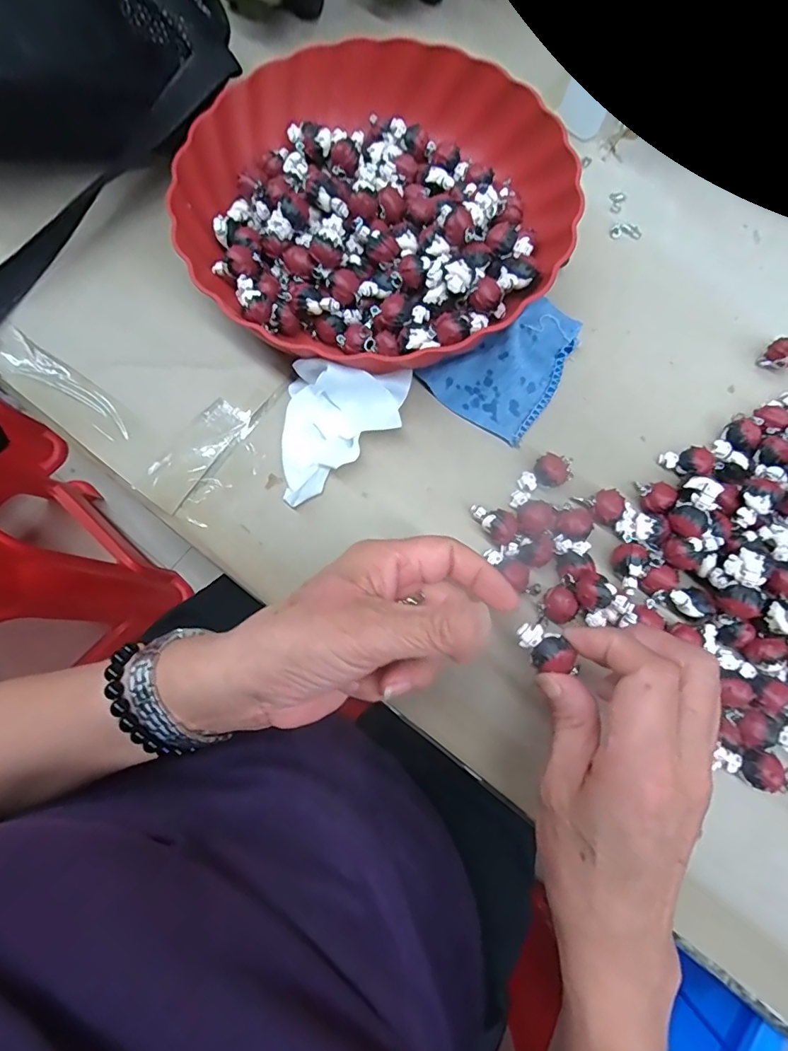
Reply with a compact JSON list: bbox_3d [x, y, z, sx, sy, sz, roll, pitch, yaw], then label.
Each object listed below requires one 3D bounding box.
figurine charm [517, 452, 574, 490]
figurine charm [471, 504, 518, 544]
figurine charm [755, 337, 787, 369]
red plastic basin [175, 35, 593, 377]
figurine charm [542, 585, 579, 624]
[{"bbox_3d":[0.094,-0.032,0.296,0.032,0.016,0.020,-33,79,-9],"label":"figurine charm"},{"bbox_3d":[0.059,-0.002,0.287,0.028,0.019,0.016,43,79,8],"label":"figurine charm"},{"bbox_3d":[0.259,-0.114,0.323,0.019,0.016,0.018,0,77,-1],"label":"figurine charm"},{"bbox_3d":[-0.011,-0.212,0.319,0.241,0.048,0.232,0,77,-1],"label":"red plastic basin"},{"bbox_3d":[0.094,0.045,0.277,0.016,0.016,0.020,-11,77,-4],"label":"figurine charm"}]

